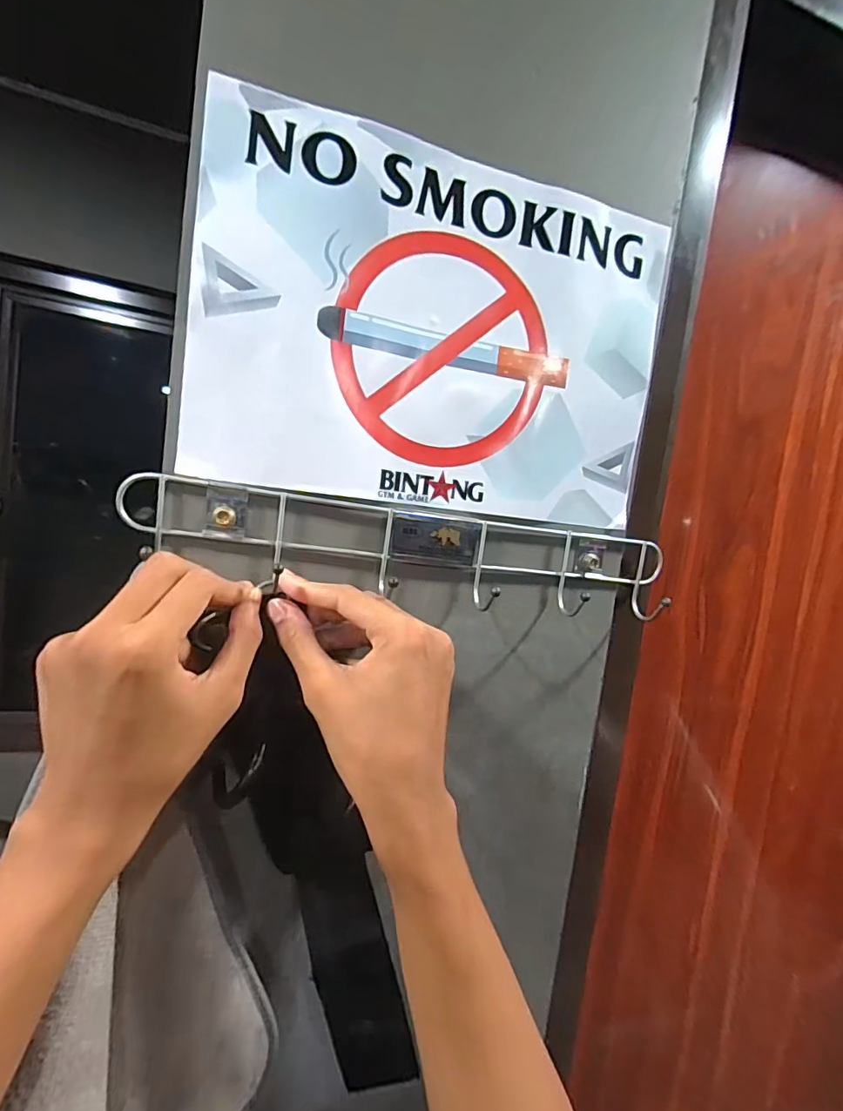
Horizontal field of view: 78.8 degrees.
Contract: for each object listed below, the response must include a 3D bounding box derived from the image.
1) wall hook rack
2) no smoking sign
[{"bbox_3d":[0.004,-0.001,0.329,0.349,0.056,0.031,6,5,-12],"label":"wall hook rack"},{"bbox_3d":[0.017,-0.135,0.316,0.291,0.203,0.007,6,6,-16],"label":"no smoking sign"}]

